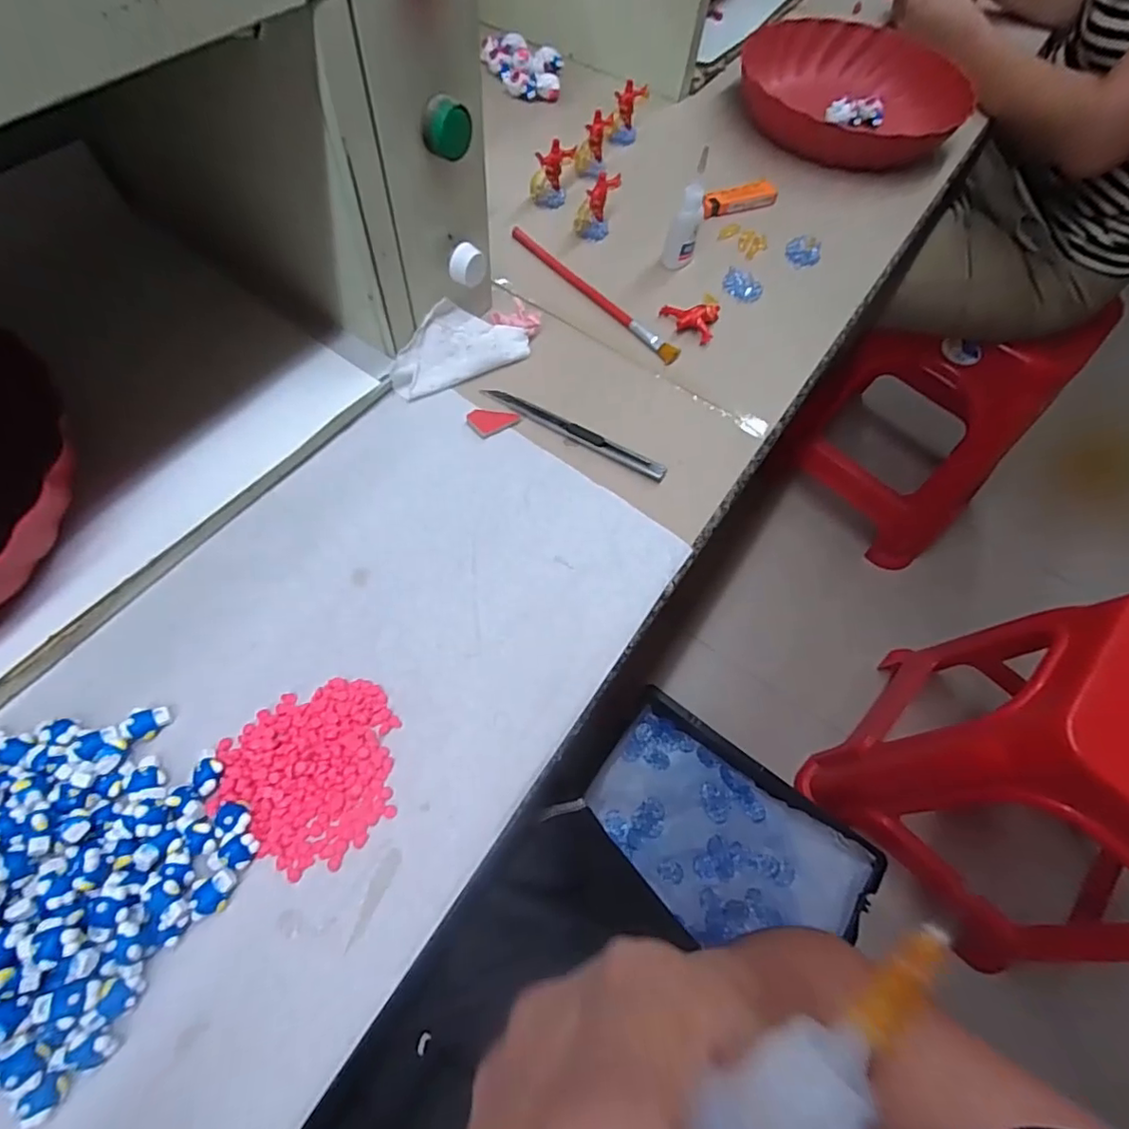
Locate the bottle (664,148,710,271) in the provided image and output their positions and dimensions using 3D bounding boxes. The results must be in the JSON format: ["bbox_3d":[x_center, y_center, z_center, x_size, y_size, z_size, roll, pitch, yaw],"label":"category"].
[{"bbox_3d":[0.102,-0.292,0.477,0.026,0.079,0.026,9,61,1],"label":"bottle"}]

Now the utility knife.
[{"bbox_3d":[0.006,-0.095,0.414,0.144,0.009,0.014,30,64,12],"label":"utility knife"}]

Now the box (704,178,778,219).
[{"bbox_3d":[0.166,-0.351,0.551,0.077,0.015,0.020,-17,64,-12],"label":"box"}]

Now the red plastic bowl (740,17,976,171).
[{"bbox_3d":[0.310,-0.496,0.623,0.231,0.060,0.233,9,61,1],"label":"red plastic bowl"}]

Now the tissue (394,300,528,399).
[{"bbox_3d":[-0.080,-0.164,0.422,0.106,0.038,0.041,-27,66,-17],"label":"tissue"}]

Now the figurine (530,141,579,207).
[{"bbox_3d":[-0.011,-0.359,0.521,0.028,0.043,0.043,22,63,8],"label":"figurine"}]

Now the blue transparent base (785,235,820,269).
[{"bbox_3d":[0.220,-0.289,0.528,0.028,0.011,0.029,-9,62,-8],"label":"blue transparent base"}]

